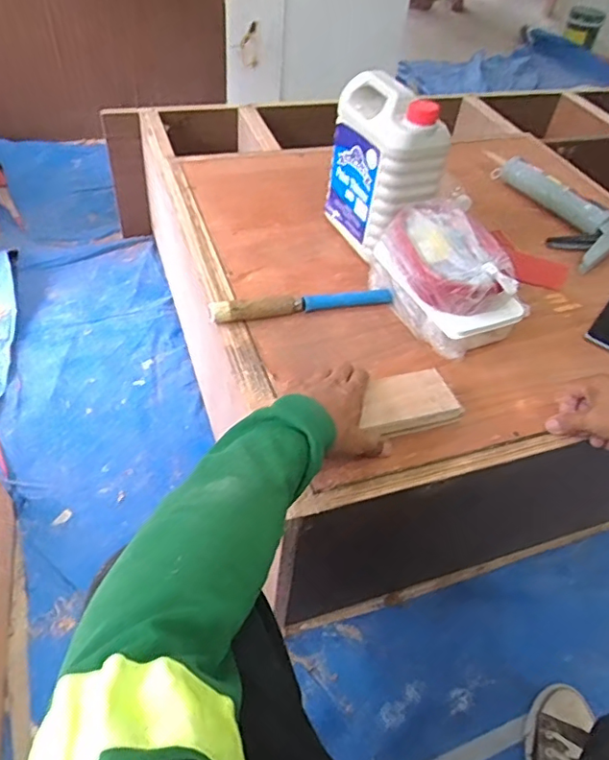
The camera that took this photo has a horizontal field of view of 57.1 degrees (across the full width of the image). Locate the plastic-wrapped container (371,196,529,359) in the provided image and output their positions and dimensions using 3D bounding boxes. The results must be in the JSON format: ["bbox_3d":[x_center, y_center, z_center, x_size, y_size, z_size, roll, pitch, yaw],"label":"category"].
[{"bbox_3d":[0.193,-0.145,0.785,0.133,0.119,0.203,-19,52,-23],"label":"plastic-wrapped container"}]

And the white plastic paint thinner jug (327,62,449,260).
[{"bbox_3d":[0.118,-0.318,0.859,0.094,0.238,0.177,-18,52,-22],"label":"white plastic paint thinner jug"}]

